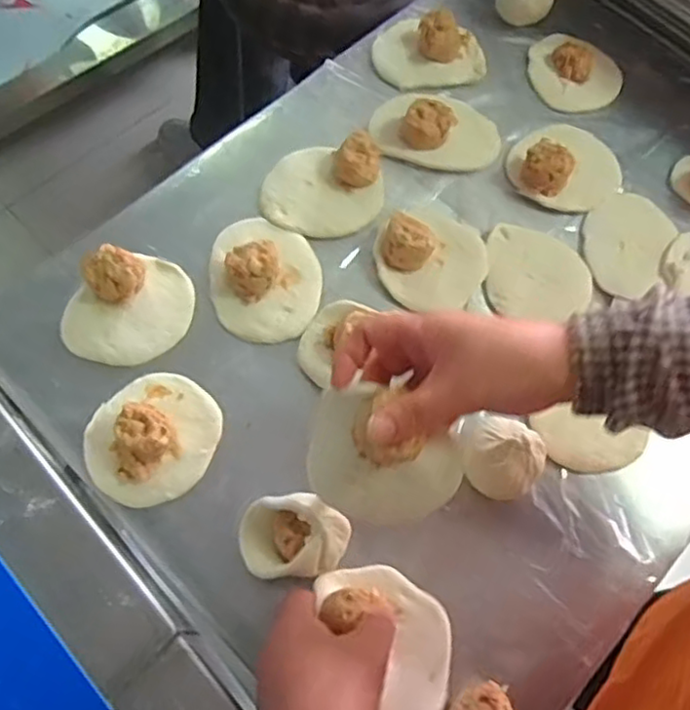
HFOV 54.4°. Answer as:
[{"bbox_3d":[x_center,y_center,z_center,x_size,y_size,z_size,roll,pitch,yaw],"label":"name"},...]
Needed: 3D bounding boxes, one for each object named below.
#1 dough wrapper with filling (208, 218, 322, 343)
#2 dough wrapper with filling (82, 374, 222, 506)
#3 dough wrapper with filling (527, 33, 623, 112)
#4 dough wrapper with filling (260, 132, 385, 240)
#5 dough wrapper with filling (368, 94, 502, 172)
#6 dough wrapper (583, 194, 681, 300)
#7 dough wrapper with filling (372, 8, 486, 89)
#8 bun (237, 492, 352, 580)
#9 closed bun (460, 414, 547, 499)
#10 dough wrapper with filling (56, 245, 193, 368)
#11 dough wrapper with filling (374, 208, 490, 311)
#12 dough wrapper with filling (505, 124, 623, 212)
[{"bbox_3d":[-0.062,-0.066,0.516,0.083,0.028,0.102,-11,68,-8],"label":"dough wrapper with filling"},{"bbox_3d":[-0.135,0.053,0.463,0.085,0.032,0.092,1,67,-3],"label":"dough wrapper with filling"},{"bbox_3d":[0.218,-0.268,0.629,0.086,0.024,0.078,8,67,0],"label":"dough wrapper with filling"},{"bbox_3d":[-0.017,-0.142,0.549,0.096,0.031,0.085,11,67,1],"label":"dough wrapper with filling"},{"bbox_3d":[0.083,-0.206,0.585,0.111,0.037,0.081,15,67,3],"label":"dough wrapper with filling"},{"bbox_3d":[0.234,-0.094,0.562,0.069,0.004,0.101,28,67,12],"label":"dough wrapper"},{"bbox_3d":[0.080,-0.283,0.615,0.101,0.034,0.075,11,67,1],"label":"dough wrapper with filling"},{"bbox_3d":[-0.033,0.117,0.436,0.073,0.052,0.053,1,67,-3],"label":"bun"},{"bbox_3d":[0.104,0.069,0.456,0.055,0.039,0.048,22,67,6],"label":"closed bun"},{"bbox_3d":[-0.164,-0.038,0.498,0.096,0.034,0.083,-18,69,-11],"label":"dough wrapper with filling"},{"bbox_3d":[0.071,-0.083,0.532,0.085,0.028,0.087,1,67,-3],"label":"dough wrapper with filling"},{"bbox_3d":[0.194,-0.170,0.577,0.092,0.031,0.088,1,67,-3],"label":"dough wrapper with filling"}]

